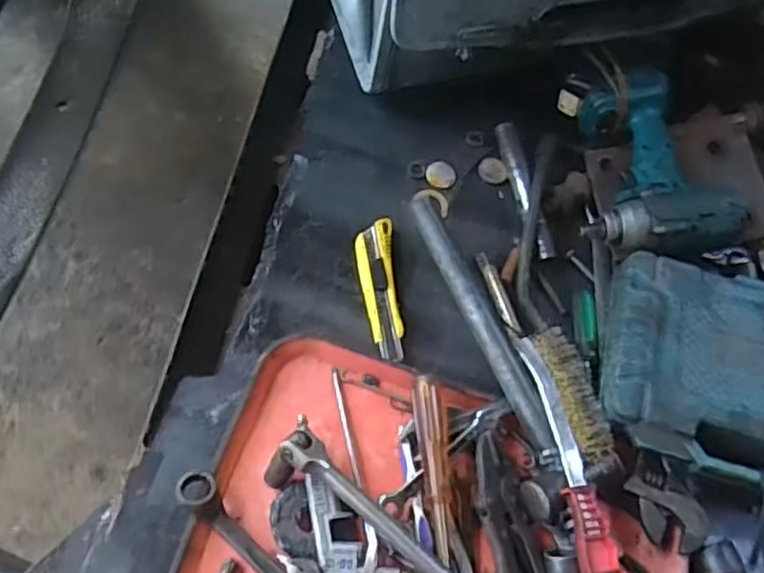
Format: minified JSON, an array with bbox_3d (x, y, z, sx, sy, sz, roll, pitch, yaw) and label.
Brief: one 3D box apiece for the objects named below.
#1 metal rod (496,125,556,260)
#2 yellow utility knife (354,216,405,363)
[{"bbox_3d":[0.154,-0.104,0.753,0.022,0.025,0.160,-10,70,-8],"label":"metal rod"},{"bbox_3d":[-0.003,0.002,0.680,0.037,0.010,0.145,-4,70,-6],"label":"yellow utility knife"}]

